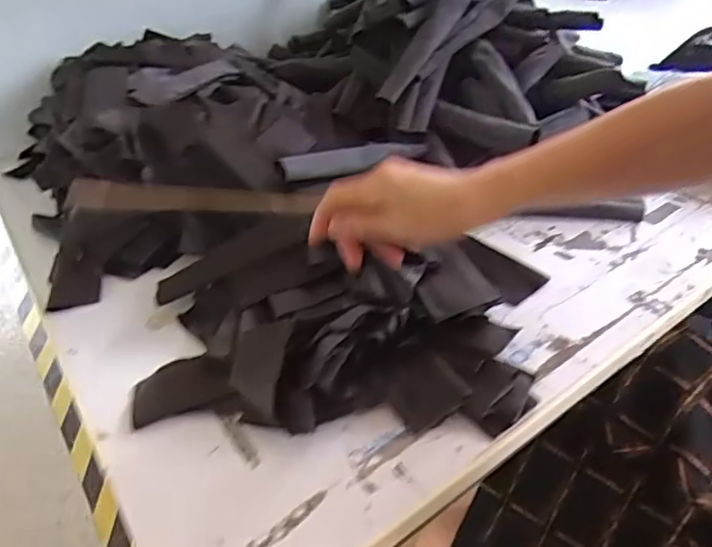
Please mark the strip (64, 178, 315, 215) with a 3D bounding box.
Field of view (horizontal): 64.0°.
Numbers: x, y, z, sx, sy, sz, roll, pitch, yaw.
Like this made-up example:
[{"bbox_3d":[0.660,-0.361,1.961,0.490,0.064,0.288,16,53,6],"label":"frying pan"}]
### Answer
[{"bbox_3d":[-0.104,-0.052,0.393,0.162,0.007,0.020,-3,72,-31],"label":"strip"}]

